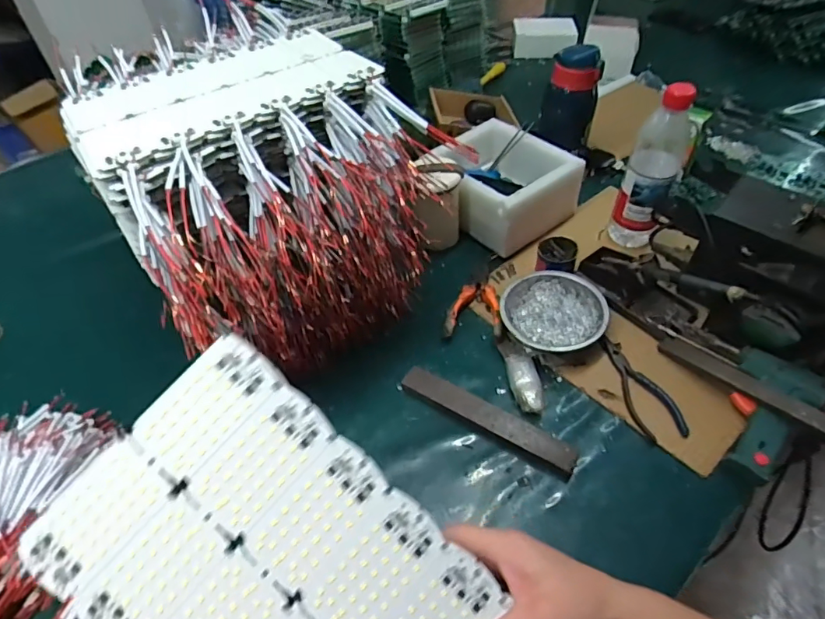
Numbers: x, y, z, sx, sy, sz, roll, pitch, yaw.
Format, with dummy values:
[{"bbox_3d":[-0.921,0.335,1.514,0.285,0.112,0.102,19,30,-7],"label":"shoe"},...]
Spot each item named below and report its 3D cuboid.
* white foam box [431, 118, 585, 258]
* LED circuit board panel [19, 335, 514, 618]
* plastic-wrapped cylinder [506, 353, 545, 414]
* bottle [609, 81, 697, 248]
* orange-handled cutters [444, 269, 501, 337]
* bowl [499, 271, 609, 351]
[{"bbox_3d":[0.135,-0.199,0.799,0.167,0.107,0.209,-33,54,-24],"label":"white foam box"},{"bbox_3d":[-0.072,0.180,0.312,0.294,0.005,0.176,43,81,3],"label":"LED circuit board panel"},{"bbox_3d":[0.137,0.087,0.606,0.035,0.024,0.080,-7,48,-3],"label":"plastic-wrapped cylinder"},{"bbox_3d":[0.323,-0.180,0.684,0.066,0.236,0.077,18,51,18],"label":"bottle"},{"bbox_3d":[0.081,-0.013,0.698,0.074,0.020,0.133,-6,42,10],"label":"orange-handled cutters"},{"bbox_3d":[0.181,0.005,0.661,0.127,0.045,0.126,-2,48,2],"label":"bowl"}]

